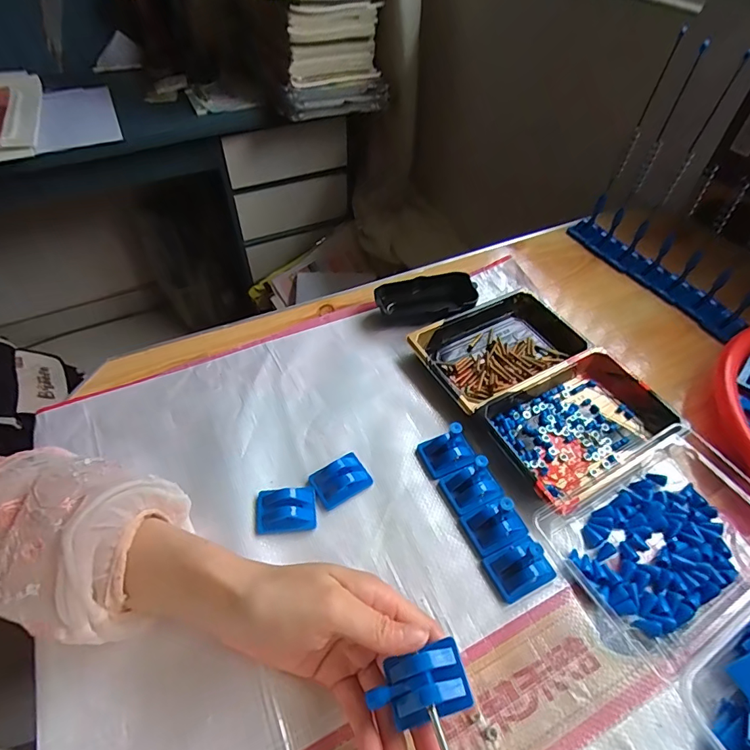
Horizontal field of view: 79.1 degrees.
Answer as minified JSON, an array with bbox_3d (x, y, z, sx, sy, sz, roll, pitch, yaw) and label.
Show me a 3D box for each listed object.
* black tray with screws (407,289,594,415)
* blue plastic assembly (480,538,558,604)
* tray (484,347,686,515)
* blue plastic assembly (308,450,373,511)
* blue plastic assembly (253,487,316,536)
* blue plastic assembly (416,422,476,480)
[{"bbox_3d":[0.130,-0.029,0.468,0.166,0.022,0.108,-25,55,-21],"label":"black tray with screws"},{"bbox_3d":[0.107,0.139,0.329,0.044,0.020,0.033,-19,53,-16],"label":"blue plastic assembly"},{"bbox_3d":[0.183,0.041,0.400,0.159,0.028,0.105,-23,54,-19],"label":"tray"},{"bbox_3d":[-0.028,0.085,0.372,0.046,0.015,0.033,-25,55,-21],"label":"blue plastic assembly"},{"bbox_3d":[-0.070,0.104,0.354,0.046,0.018,0.033,-5,50,-6],"label":"blue plastic assembly"},{"bbox_3d":[0.060,0.059,0.379,0.041,0.042,0.035,-12,51,-11],"label":"blue plastic assembly"}]

